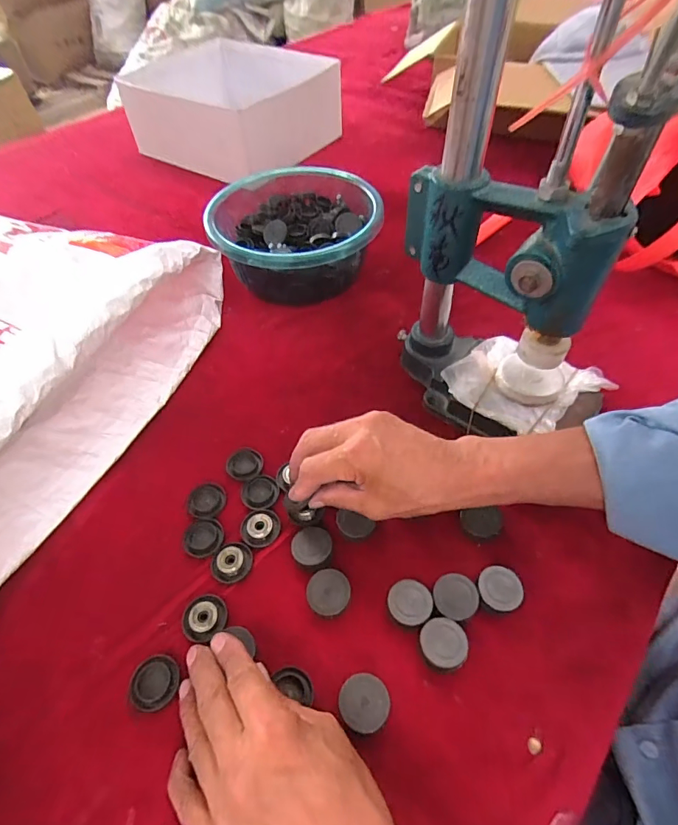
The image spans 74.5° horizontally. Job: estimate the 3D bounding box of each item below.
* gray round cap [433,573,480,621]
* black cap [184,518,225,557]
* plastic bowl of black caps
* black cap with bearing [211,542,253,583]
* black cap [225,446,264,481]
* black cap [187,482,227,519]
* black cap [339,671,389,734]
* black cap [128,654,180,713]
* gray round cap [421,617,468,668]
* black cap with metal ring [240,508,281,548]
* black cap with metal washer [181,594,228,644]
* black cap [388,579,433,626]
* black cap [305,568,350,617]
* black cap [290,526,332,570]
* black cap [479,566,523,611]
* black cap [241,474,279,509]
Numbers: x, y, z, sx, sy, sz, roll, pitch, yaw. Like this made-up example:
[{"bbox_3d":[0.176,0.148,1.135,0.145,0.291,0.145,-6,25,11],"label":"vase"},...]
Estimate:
[{"bbox_3d":[0.087,0.139,0.334,0.032,0.011,0.032,-1,52,1],"label":"gray round cap"},{"bbox_3d":[-0.114,0.105,0.375,0.031,0.007,0.033,-1,52,1],"label":"black cap"},{"bbox_3d":[-0.055,-0.221,0.572,0.203,0.087,0.202,-1,52,1],"label":"plastic bowl of black caps"},{"bbox_3d":[-0.087,0.119,0.360,0.031,0.008,0.033,-1,52,1],"label":"black cap with bearing"},{"bbox_3d":[-0.088,0.047,0.413,0.031,0.005,0.032,-1,52,1],"label":"black cap"},{"bbox_3d":[-0.117,0.078,0.395,0.030,0.007,0.035,4,52,5],"label":"black cap"},{"bbox_3d":[0.017,0.191,0.294,0.032,0.015,0.032,-1,52,1],"label":"black cap"},{"bbox_3d":[-0.128,0.188,0.310,0.032,0.008,0.033,-1,52,1],"label":"black cap"},{"bbox_3d":[0.073,0.163,0.315,0.032,0.016,0.031,-1,52,1],"label":"gray round cap"},{"bbox_3d":[-0.067,0.097,0.378,0.033,0.006,0.032,-1,52,1],"label":"black cap with metal ring"},{"bbox_3d":[-0.100,0.154,0.334,0.030,0.007,0.032,-1,52,1],"label":"black cap with metal washer"},{"bbox_3d":[0.053,0.143,0.333,0.032,0.013,0.032,-1,52,1],"label":"black cap"},{"bbox_3d":[-0.008,0.137,0.338,0.032,0.016,0.031,-1,52,1],"label":"black cap"},{"bbox_3d":[-0.022,0.111,0.361,0.031,0.014,0.034,-1,52,1],"label":"black cap"},{"bbox_3d":[0.120,0.133,0.335,0.031,0.014,0.031,-1,52,1],"label":"black cap"},{"bbox_3d":[-0.071,0.071,0.398,0.032,0.004,0.034,-1,52,1],"label":"black cap"}]

